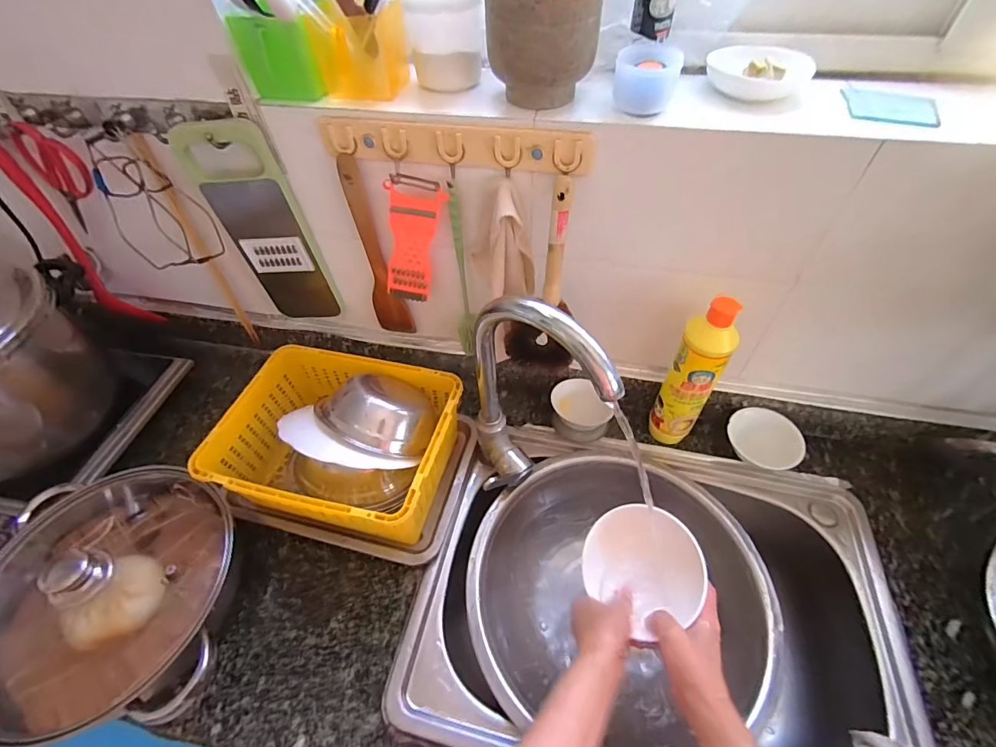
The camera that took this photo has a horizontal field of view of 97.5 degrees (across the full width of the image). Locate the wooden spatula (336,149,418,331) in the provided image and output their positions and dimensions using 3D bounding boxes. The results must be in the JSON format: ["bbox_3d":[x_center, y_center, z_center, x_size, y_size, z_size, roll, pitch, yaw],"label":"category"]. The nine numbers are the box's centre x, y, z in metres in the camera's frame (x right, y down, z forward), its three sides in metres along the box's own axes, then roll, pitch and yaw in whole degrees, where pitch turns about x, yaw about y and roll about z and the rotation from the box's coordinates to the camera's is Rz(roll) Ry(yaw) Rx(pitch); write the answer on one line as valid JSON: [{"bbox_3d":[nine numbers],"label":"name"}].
[{"bbox_3d":[-0.157,-0.153,0.588,0.055,0.272,0.013,6,50,4],"label":"wooden spatula"}]

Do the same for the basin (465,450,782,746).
[{"bbox_3d":[0.142,0.277,0.555,0.340,0.109,0.333,-1,51,1],"label":"basin"}]

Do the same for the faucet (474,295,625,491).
[{"bbox_3d":[0.031,0.055,0.488,0.066,0.312,0.163,-36,58,-24],"label":"faucet"}]

